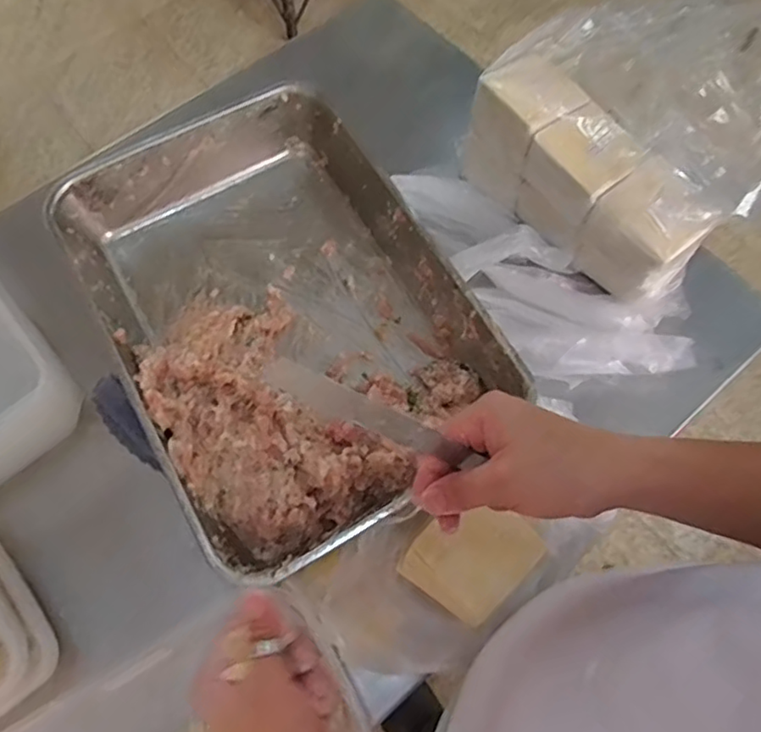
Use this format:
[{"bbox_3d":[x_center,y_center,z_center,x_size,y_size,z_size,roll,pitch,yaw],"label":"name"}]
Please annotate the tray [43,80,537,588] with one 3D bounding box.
[{"bbox_3d":[-0.105,-0.054,0.650,0.334,0.080,0.475,-29,71,-12],"label":"tray"}]

